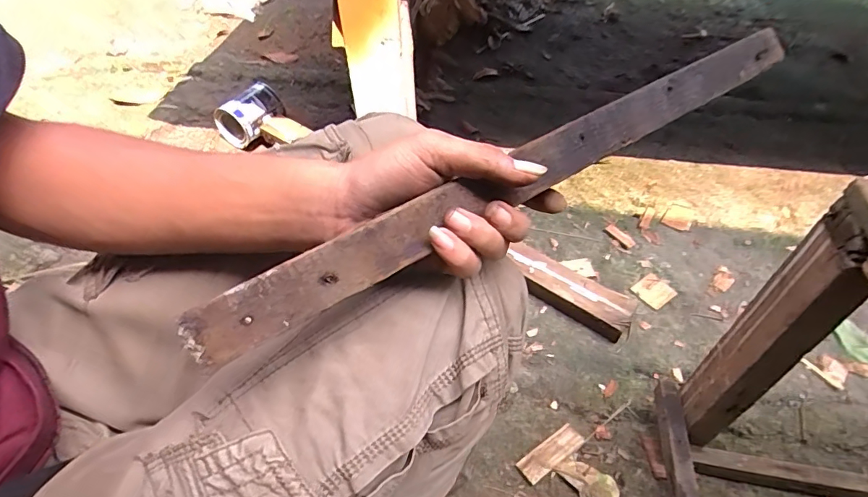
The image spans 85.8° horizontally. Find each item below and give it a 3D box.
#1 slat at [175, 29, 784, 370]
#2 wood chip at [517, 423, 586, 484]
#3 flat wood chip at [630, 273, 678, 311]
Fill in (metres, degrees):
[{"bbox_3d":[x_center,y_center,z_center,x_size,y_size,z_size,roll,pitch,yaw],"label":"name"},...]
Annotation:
[{"bbox_3d":[0.072,-0.055,0.284,0.436,0.010,0.030,-28,95,-21],"label":"slat"},{"bbox_3d":[0.162,0.286,0.650,0.099,0.011,0.034,-27,54,-22],"label":"wood chip"},{"bbox_3d":[0.395,0.077,0.840,0.062,0.010,0.058,-29,55,-24],"label":"flat wood chip"}]

